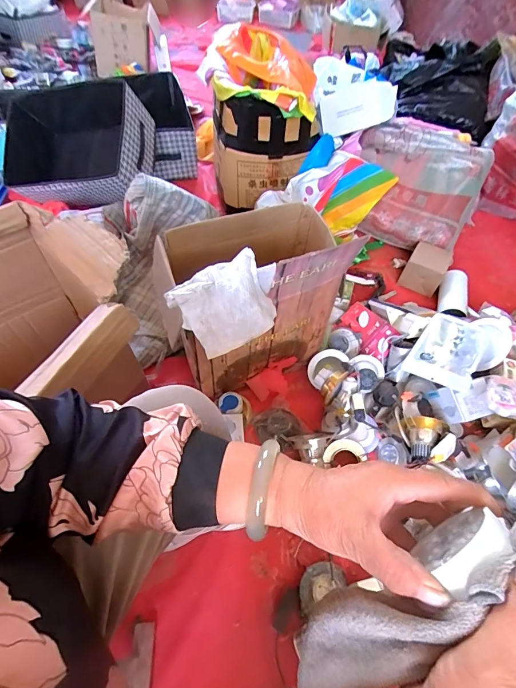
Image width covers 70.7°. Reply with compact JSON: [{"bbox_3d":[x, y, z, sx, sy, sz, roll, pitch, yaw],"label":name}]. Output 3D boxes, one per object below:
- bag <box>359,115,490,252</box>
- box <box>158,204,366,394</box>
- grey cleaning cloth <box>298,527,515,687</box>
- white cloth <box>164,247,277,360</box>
[{"bbox_3d":[0.495,-0.494,1.156,0.387,0.249,0.273,16,55,9],"label":"bag"},{"bbox_3d":[-0.008,-0.110,0.768,0.347,0.392,0.271,-17,57,-14],"label":"box"},{"bbox_3d":[0.092,0.165,0.215,0.182,0.031,0.054,-38,56,18],"label":"grey cleaning cloth"},{"bbox_3d":[-0.047,-0.055,0.512,0.142,0.089,0.102,-16,57,-14],"label":"white cloth"}]

